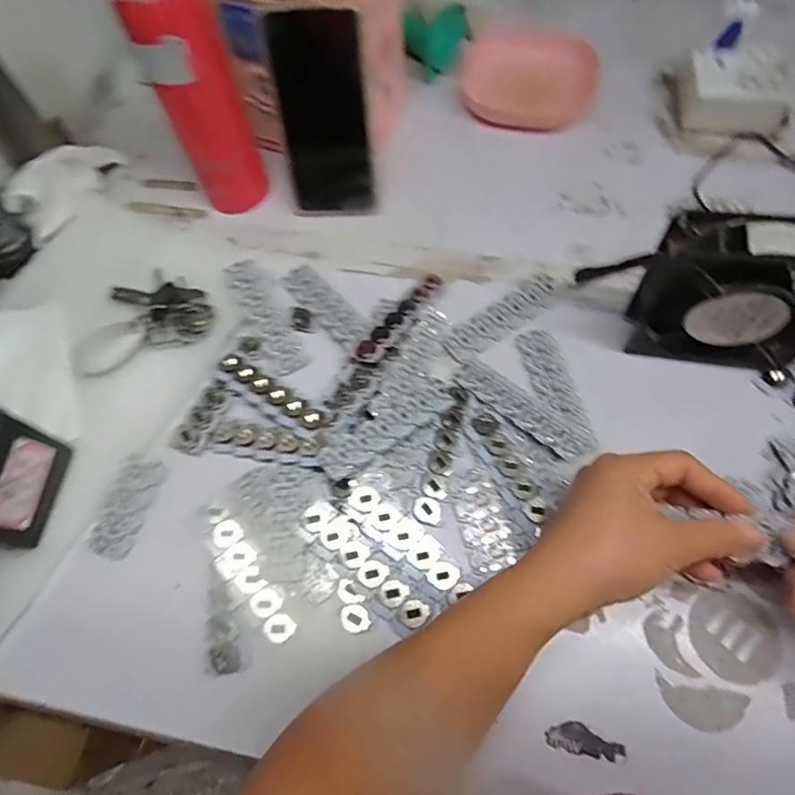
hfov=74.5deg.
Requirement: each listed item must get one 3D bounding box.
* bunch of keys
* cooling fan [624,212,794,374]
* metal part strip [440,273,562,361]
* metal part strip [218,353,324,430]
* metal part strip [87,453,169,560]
[{"bbox_3d":[-0.217,-0.070,0.436,0.109,0.017,0.083,-28,65,-11],"label":"bunch of keys"},{"bbox_3d":[0.237,-0.069,0.370,0.125,0.119,0.045,9,64,7],"label":"cooling fan"},{"bbox_3d":[0.091,-0.069,0.440,0.116,0.005,0.031,-37,67,-15],"label":"metal part strip"},{"bbox_3d":[-0.100,-0.007,0.408,0.102,0.007,0.017,33,69,17],"label":"metal part strip"},{"bbox_3d":[-0.197,0.079,0.381,0.031,0.009,0.072,13,65,9],"label":"metal part strip"}]

